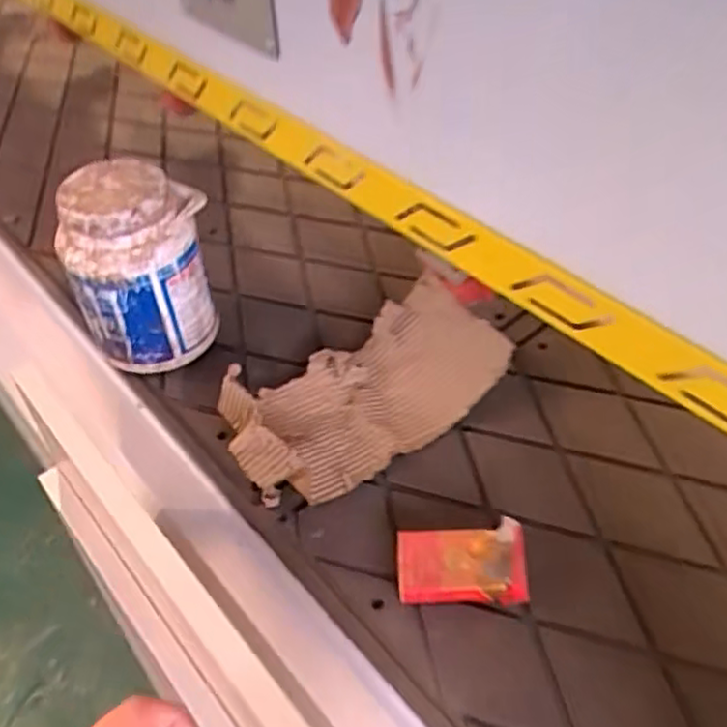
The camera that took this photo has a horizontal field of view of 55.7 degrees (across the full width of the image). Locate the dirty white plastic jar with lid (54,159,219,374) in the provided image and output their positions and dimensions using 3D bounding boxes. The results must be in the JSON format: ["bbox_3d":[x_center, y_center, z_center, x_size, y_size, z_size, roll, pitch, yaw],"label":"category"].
[{"bbox_3d":[-0.226,-0.095,0.711,0.119,0.189,0.109,-1,47,1],"label":"dirty white plastic jar with lid"}]

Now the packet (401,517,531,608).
[{"bbox_3d":[0.086,0.169,0.591,0.110,0.026,0.071,0,47,1],"label":"packet"}]

